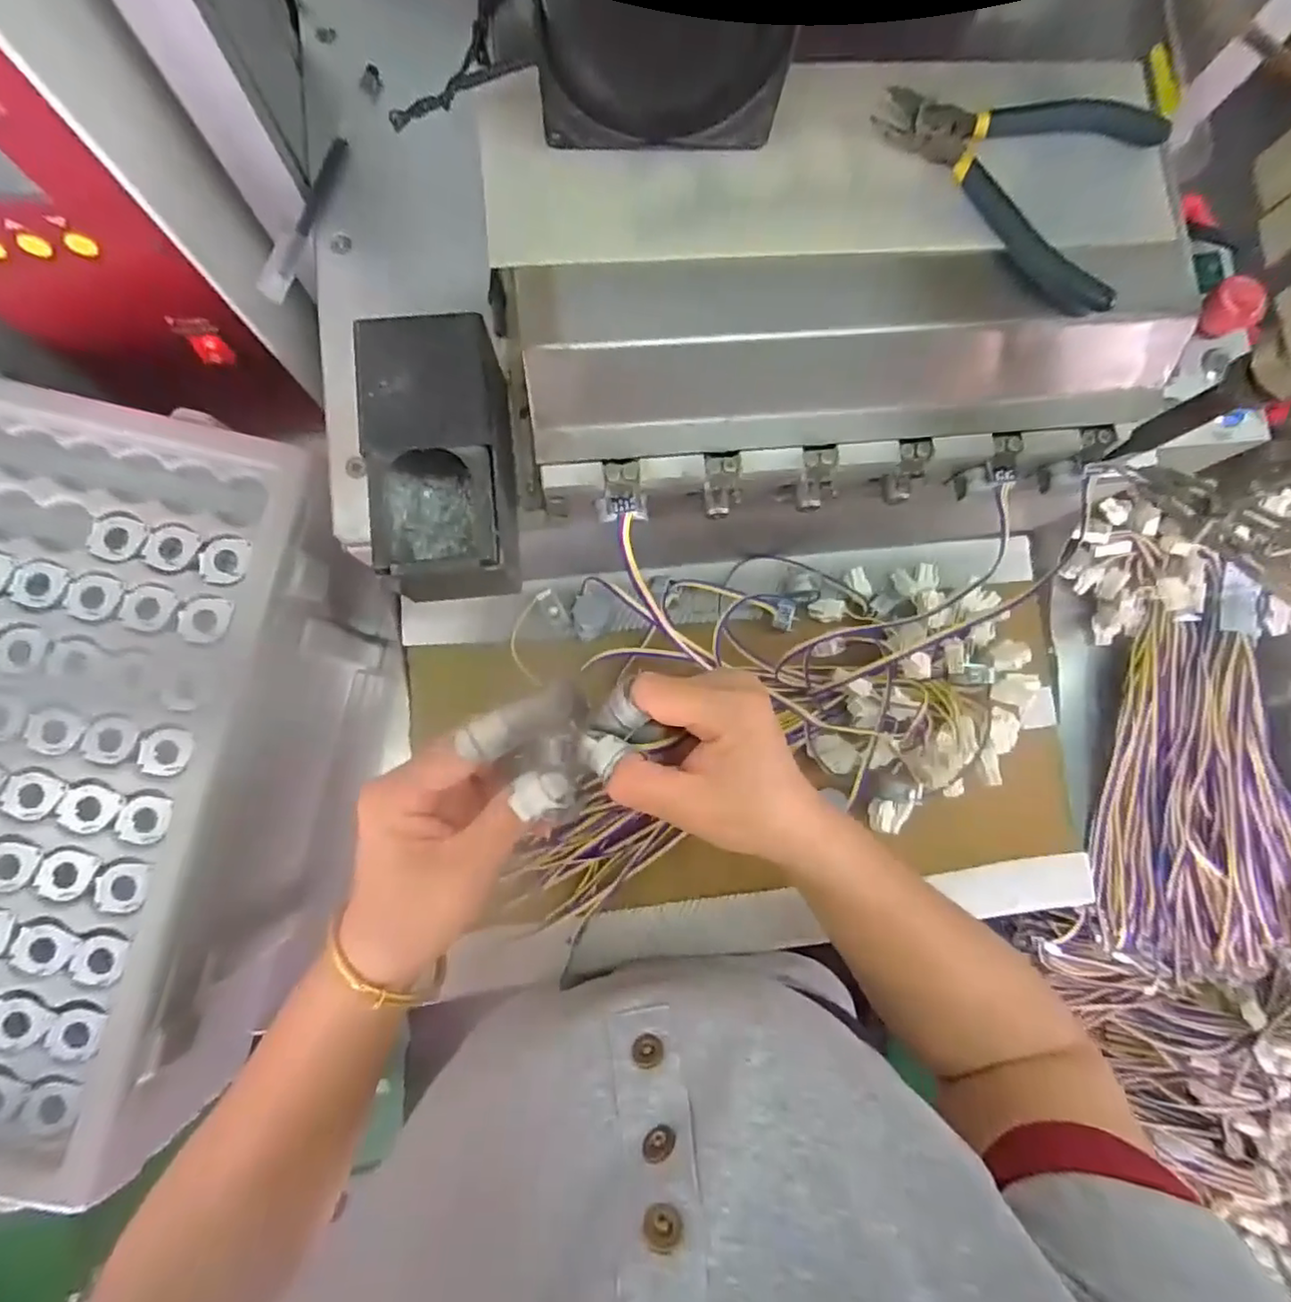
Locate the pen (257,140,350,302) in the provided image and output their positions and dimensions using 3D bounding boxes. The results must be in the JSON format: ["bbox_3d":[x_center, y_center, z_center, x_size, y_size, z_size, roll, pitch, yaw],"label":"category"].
[{"bbox_3d":[-0.179,-0.227,0.332,0.013,0.009,0.094,20,83,-2],"label":"pen"}]

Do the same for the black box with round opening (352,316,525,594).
[{"bbox_3d":[-0.089,-0.079,0.290,0.061,0.061,0.116,-4,85,-5],"label":"black box with round opening"}]

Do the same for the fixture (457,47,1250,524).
[{"bbox_3d":[0.087,-0.150,0.280,0.294,0.060,0.173,-6,85,-5],"label":"fixture"}]

